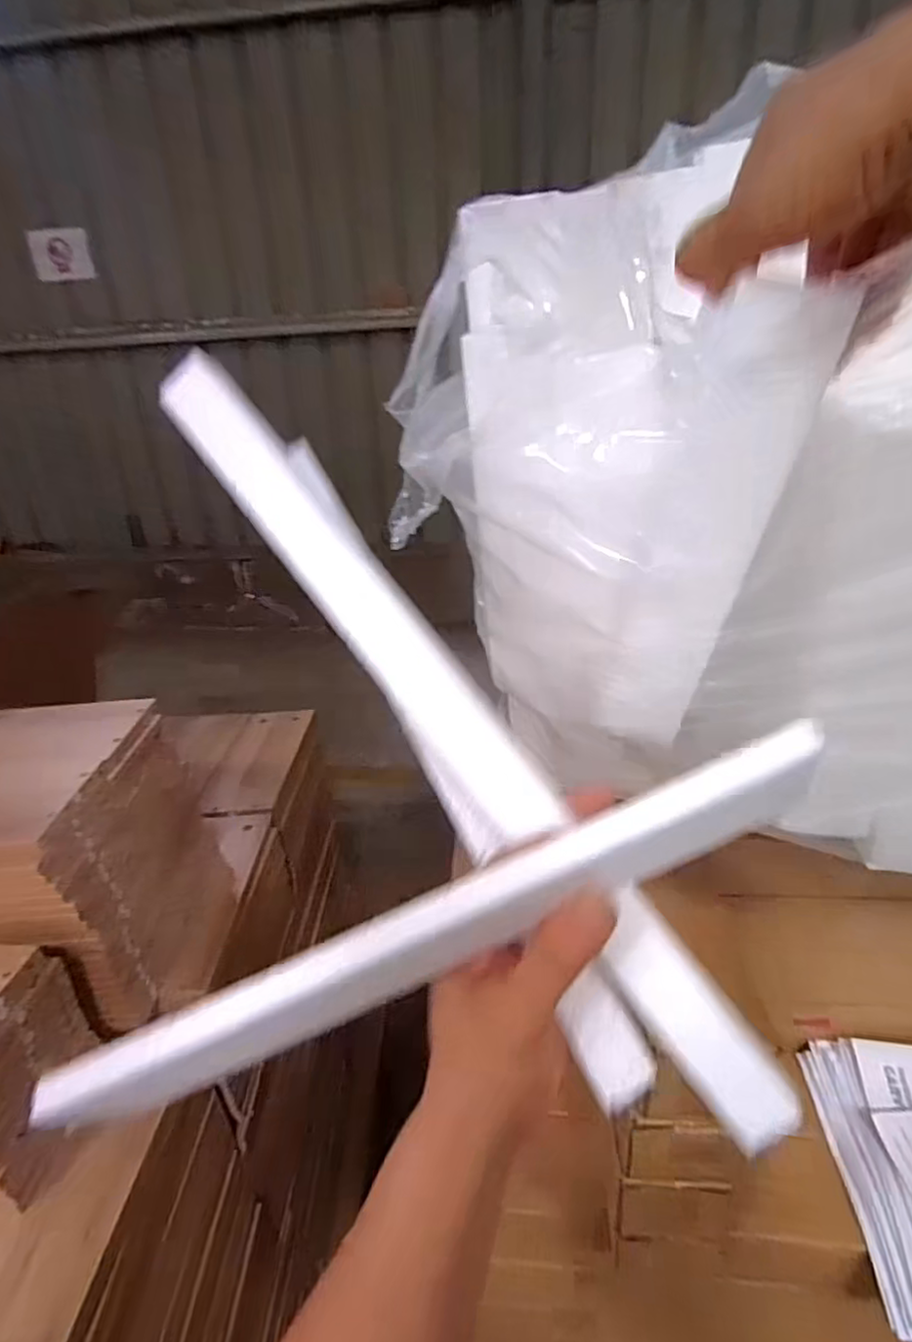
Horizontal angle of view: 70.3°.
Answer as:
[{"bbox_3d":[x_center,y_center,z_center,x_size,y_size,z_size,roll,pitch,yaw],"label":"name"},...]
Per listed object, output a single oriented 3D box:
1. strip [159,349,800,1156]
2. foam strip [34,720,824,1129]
[{"bbox_3d":[0.001,0.022,0.262,0.376,0.030,0.023,52,45,5],"label":"strip"},{"bbox_3d":[-0.012,0.087,0.213,0.272,0.015,0.013,-25,28,2],"label":"foam strip"}]

